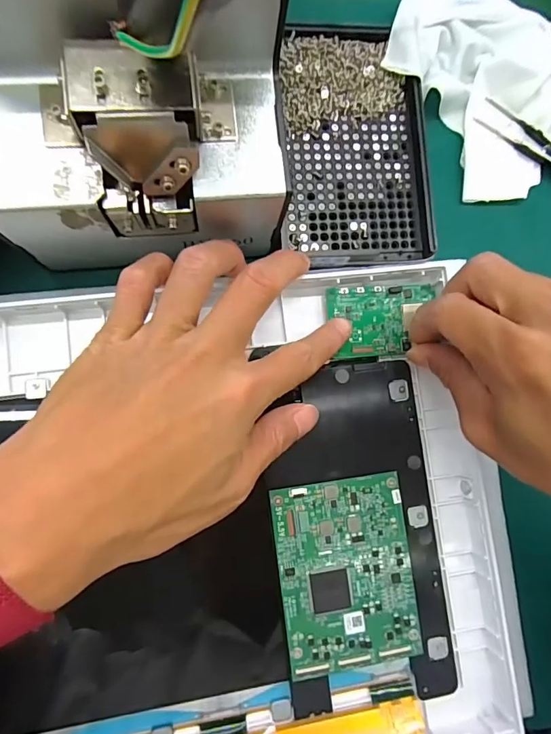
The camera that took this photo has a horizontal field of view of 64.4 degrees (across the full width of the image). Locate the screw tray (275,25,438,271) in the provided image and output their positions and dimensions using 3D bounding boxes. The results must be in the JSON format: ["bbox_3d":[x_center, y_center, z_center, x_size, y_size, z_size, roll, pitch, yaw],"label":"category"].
[{"bbox_3d":[0.045,-0.127,0.253,0.082,0.012,0.137,-4,85,-8],"label":"screw tray"}]

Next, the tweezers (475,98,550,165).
[{"bbox_3d":[0.178,-0.134,0.279,0.111,0.008,0.015,31,81,-3],"label":"tweezers"}]

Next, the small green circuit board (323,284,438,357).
[{"bbox_3d":[0.061,-0.027,0.246,0.061,0.004,0.040,-4,85,-8],"label":"small green circuit board"}]

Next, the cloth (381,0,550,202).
[{"bbox_3d":[0.131,-0.175,0.271,0.097,0.024,0.130,-40,90,-9],"label":"cloth"}]

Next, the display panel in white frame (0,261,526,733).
[{"bbox_3d":[-0.036,0.086,0.234,0.306,0.039,0.254,-6,85,-8],"label":"display panel in white frame"}]

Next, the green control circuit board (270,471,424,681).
[{"bbox_3d":[0.037,0.107,0.230,0.069,0.007,0.093,-7,85,-8],"label":"green control circuit board"}]

